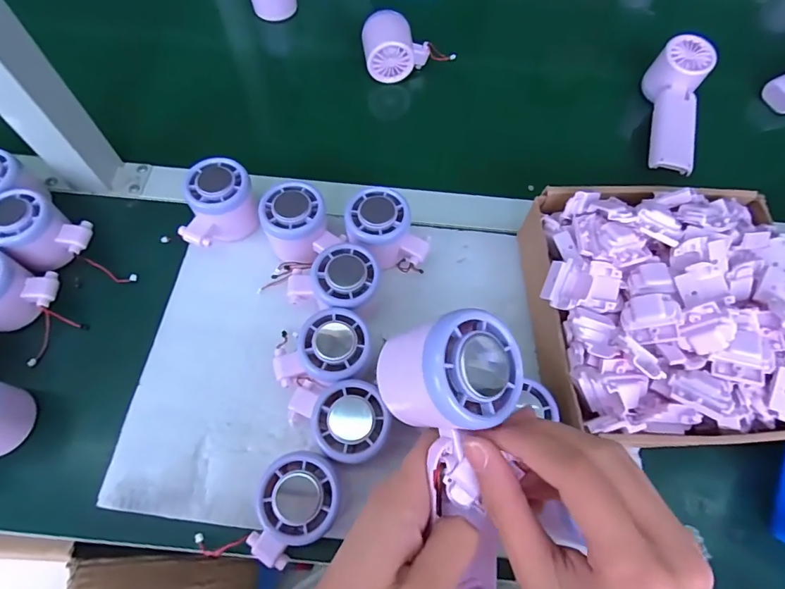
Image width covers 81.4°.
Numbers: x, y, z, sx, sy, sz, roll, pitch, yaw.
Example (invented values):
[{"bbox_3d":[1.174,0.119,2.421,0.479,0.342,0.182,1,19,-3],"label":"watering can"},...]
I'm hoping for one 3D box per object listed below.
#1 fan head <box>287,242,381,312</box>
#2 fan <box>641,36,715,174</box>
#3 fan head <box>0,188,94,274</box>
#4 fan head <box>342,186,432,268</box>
[{"bbox_3d":[-0.049,-0.007,0.383,0.074,0.053,0.054,5,65,1],"label":"fan head"},{"bbox_3d":[0.306,-0.208,0.491,0.056,0.040,0.159,17,66,6],"label":"fan"},{"bbox_3d":[-0.310,-0.051,0.400,0.072,0.053,0.055,20,67,8],"label":"fan head"},{"bbox_3d":[-0.003,-0.054,0.407,0.071,0.059,0.057,9,66,3],"label":"fan head"}]

